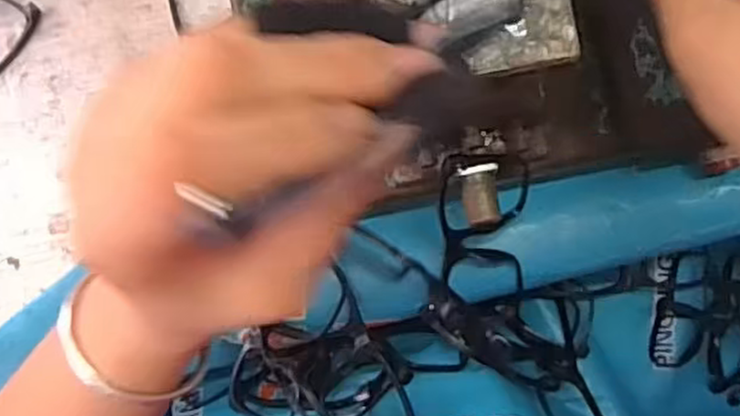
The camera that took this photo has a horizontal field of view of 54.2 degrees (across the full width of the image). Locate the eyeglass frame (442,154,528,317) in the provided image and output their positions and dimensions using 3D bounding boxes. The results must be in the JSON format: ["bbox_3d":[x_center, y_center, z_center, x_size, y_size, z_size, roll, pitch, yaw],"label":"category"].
[{"bbox_3d":[0.068,0.018,0.417,0.055,0.134,0.030,-16,54,1],"label":"eyeglass frame"}]

